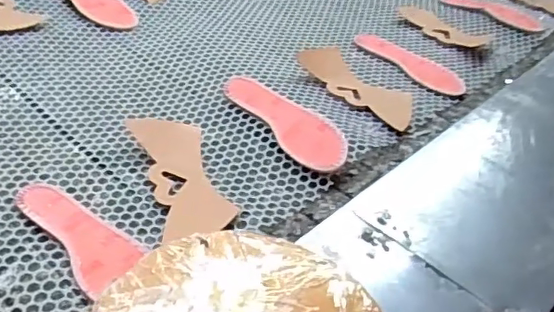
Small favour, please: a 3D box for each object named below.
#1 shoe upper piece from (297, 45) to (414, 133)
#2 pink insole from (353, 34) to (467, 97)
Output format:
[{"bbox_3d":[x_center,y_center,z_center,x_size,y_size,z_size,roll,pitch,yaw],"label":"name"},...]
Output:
[{"bbox_3d":[0.132,-0.118,0.930,0.105,0.005,0.236,-24,51,-35],"label":"shoe upper piece"},{"bbox_3d":[0.238,-0.169,1.017,0.081,0.006,0.233,-27,49,-38],"label":"pink insole"}]

